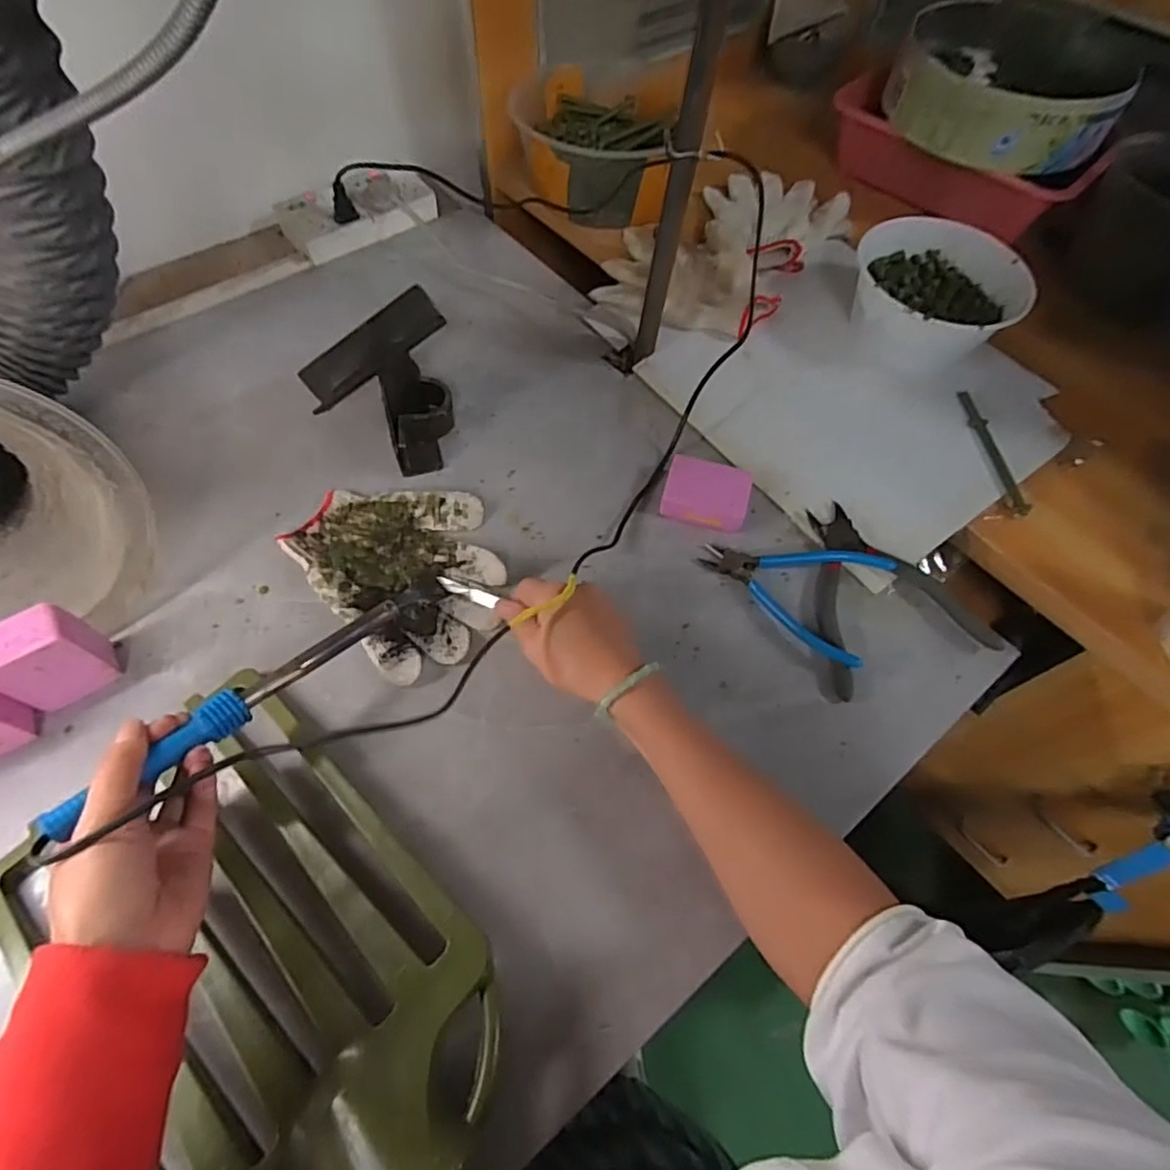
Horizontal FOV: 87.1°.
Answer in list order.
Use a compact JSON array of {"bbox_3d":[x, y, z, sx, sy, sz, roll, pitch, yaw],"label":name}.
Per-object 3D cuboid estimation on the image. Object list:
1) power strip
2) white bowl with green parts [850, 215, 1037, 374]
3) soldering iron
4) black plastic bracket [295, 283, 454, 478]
[{"bbox_3d":[-0.273,-0.455,0.744,0.180,0.041,0.101,-27,65,-16],"label":"power strip"},{"bbox_3d":[0.351,-0.300,0.635,0.167,0.063,0.174,1,61,-1],"label":"white bowl with green parts"},{"bbox_3d":[-0.201,0.063,0.414,0.021,0.022,0.279,36,46,17],"label":"soldering iron"},{"bbox_3d":[-0.172,-0.169,0.546,0.126,0.110,0.096,-24,64,-14],"label":"black plastic bracket"}]

